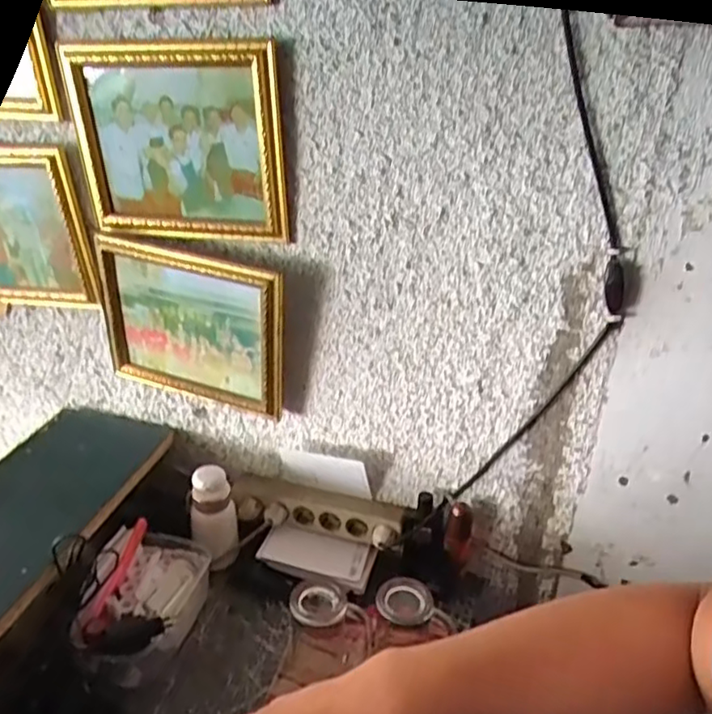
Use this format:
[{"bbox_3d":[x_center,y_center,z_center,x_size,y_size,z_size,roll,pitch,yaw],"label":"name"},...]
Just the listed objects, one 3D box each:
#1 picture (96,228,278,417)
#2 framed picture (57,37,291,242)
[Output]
[{"bbox_3d":[-0.248,-0.043,0.922,0.303,0.242,0.026,11,28,19],"label":"picture"},{"bbox_3d":[-0.237,-0.285,0.826,0.296,0.242,0.019,8,27,13],"label":"framed picture"}]

